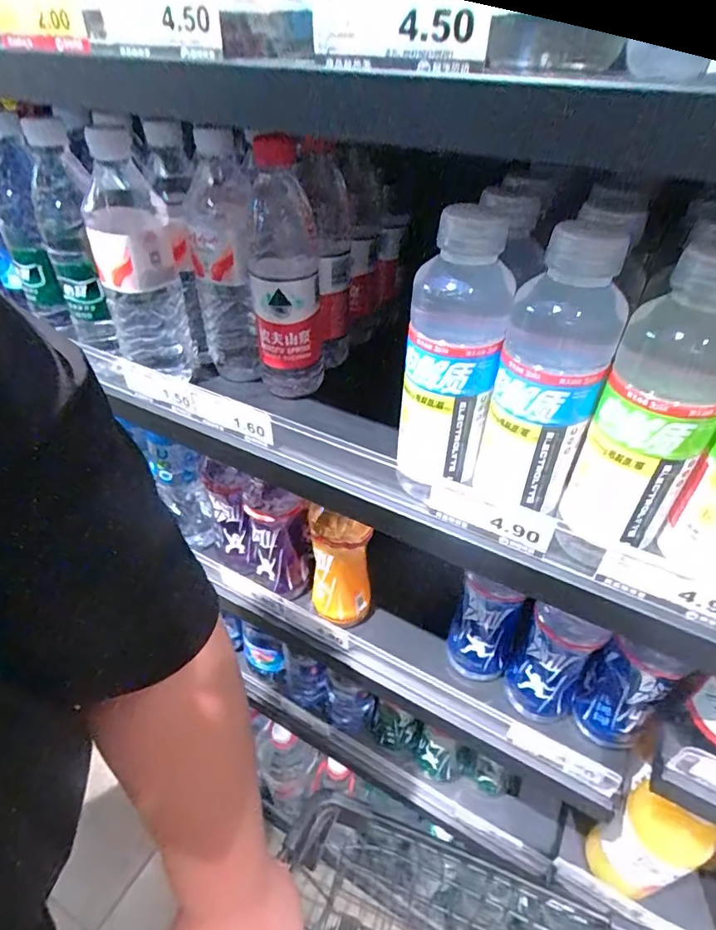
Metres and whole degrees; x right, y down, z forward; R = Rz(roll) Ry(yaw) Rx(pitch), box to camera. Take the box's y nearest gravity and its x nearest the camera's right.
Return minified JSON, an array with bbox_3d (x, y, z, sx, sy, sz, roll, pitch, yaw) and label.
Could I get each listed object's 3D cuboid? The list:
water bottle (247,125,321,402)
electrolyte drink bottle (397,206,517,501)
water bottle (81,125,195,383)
[{"bbox_3d":[-0.069,-0.167,0.473,0.065,0.209,0.070,-6,40,-6],"label":"water bottle"},{"bbox_3d":[0.066,-0.071,0.362,0.063,0.197,0.065,10,41,14],"label":"electrolyte drink bottle"},{"bbox_3d":[-0.203,-0.180,0.474,0.075,0.203,0.074,-16,42,-17],"label":"water bottle"}]

